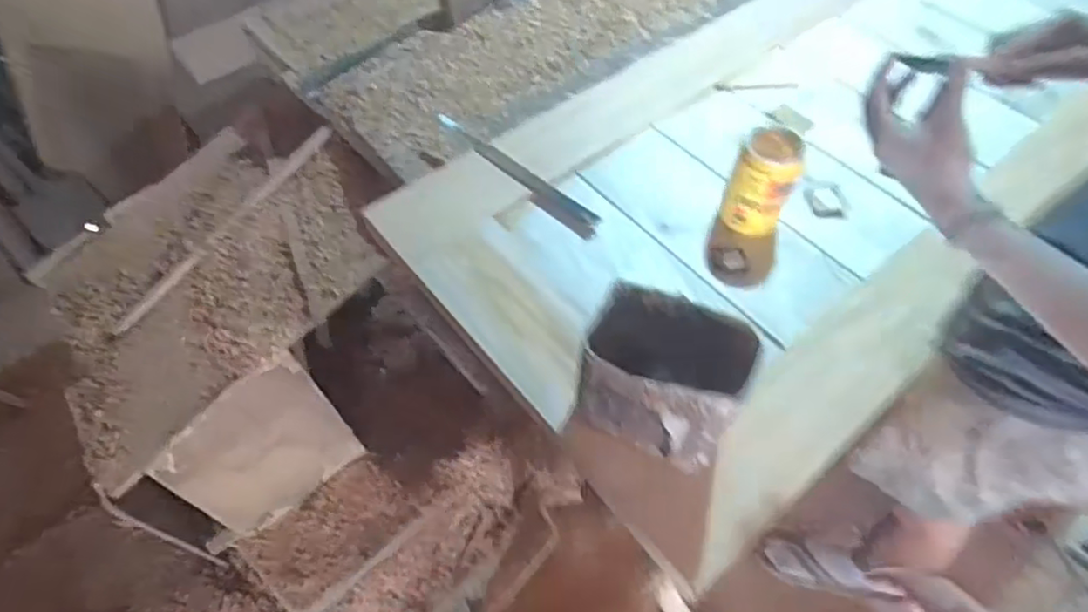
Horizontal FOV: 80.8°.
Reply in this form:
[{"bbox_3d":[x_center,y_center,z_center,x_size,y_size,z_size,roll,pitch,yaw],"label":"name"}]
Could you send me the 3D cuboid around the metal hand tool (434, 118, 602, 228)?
[{"bbox_3d":[-0.054,-0.223,1.037,0.039,0.021,0.364,-38,62,-22],"label":"metal hand tool"}]

